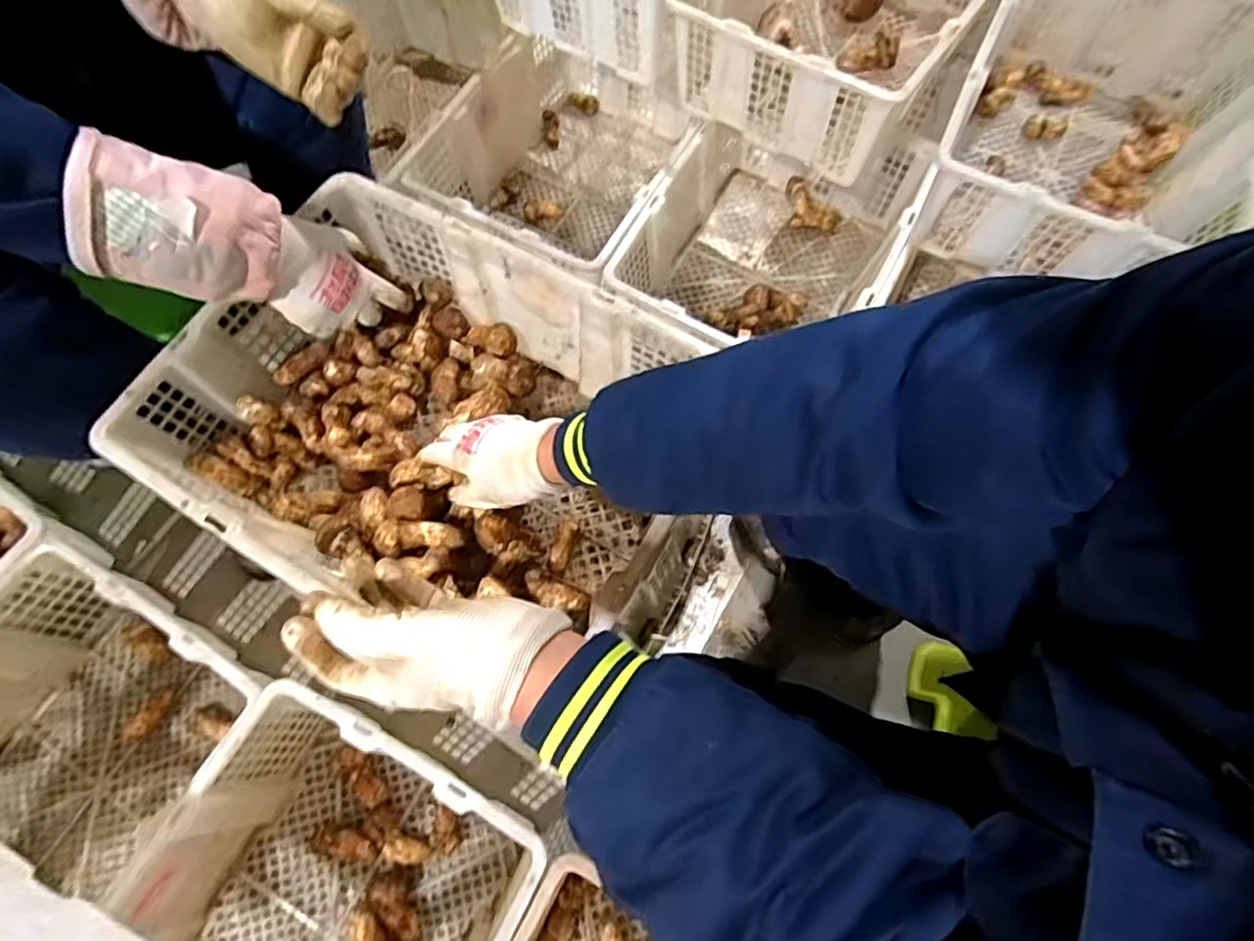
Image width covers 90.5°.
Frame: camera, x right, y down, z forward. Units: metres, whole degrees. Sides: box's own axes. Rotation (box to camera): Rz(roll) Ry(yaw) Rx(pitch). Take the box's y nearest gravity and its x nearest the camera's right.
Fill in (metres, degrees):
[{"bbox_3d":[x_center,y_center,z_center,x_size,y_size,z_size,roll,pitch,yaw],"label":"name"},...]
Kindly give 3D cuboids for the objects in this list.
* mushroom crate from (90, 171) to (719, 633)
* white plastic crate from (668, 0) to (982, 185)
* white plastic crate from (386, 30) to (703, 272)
[{"bbox_3d":[-0.193,-0.039,0.623,0.435,0.168,0.354,28,71,10],"label":"mushroom crate"},{"bbox_3d":[0.334,-0.710,0.948,0.372,0.181,0.561,33,72,11],"label":"white plastic crate"},{"bbox_3d":[-0.091,-0.517,1.060,0.358,0.179,0.468,28,71,9],"label":"white plastic crate"}]

